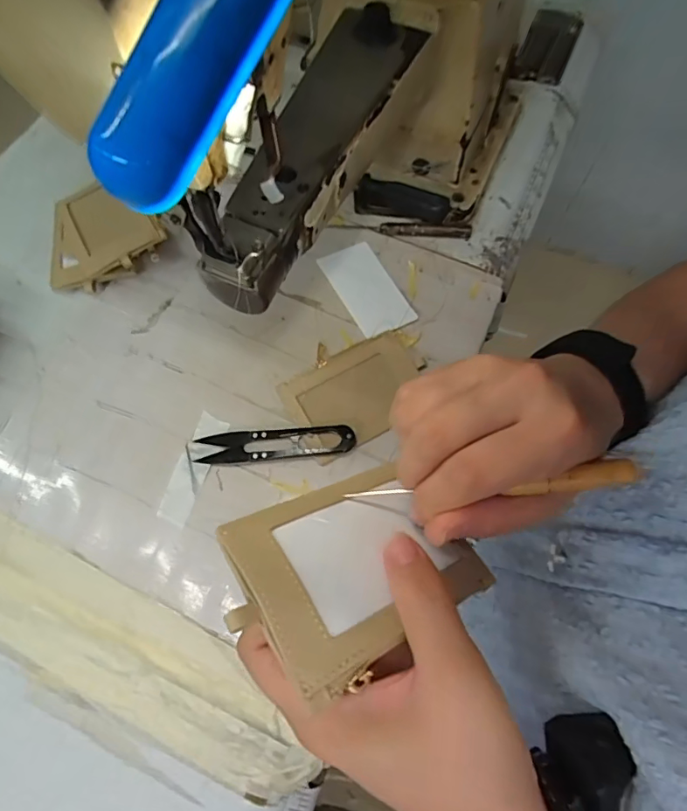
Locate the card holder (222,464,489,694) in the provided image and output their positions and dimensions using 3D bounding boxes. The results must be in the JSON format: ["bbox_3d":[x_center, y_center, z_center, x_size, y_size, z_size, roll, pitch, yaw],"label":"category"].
[{"bbox_3d":[0.006,0.065,0.206,0.110,0.005,0.072,-14,56,-40],"label":"card holder"}]

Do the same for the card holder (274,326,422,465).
[{"bbox_3d":[0.011,-0.010,0.399,0.112,0.009,0.073,-27,71,-12],"label":"card holder"}]

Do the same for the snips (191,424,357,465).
[{"bbox_3d":[-0.051,0.029,0.378,0.119,0.012,0.025,-4,67,-3],"label":"snips"}]

